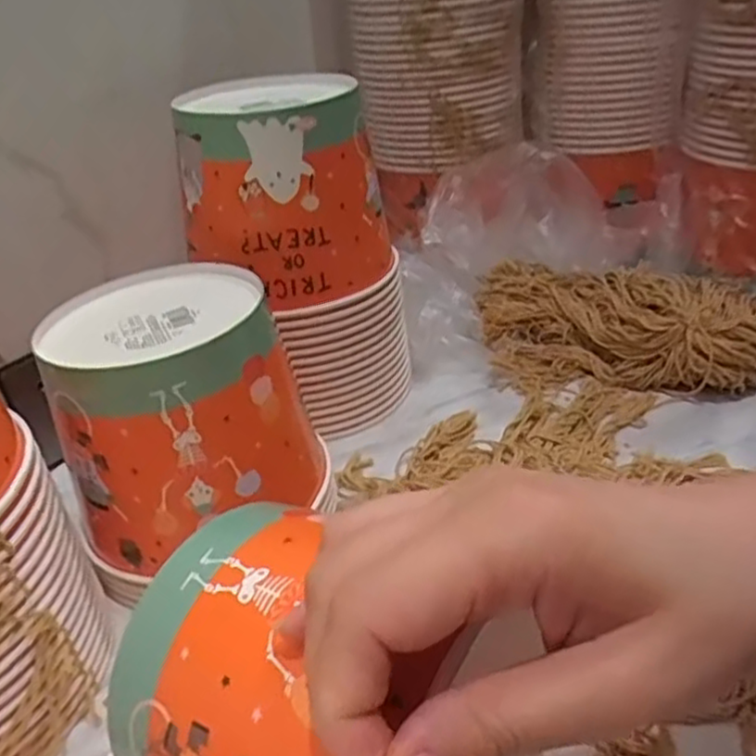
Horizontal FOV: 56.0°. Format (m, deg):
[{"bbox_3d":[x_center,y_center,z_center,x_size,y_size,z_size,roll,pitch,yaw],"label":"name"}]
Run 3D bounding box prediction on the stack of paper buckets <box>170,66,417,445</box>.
[{"bbox_3d":[-0.057,-0.091,0.544,0.129,0.241,0.127,8,35,22],"label":"stack of paper buckets"}]

